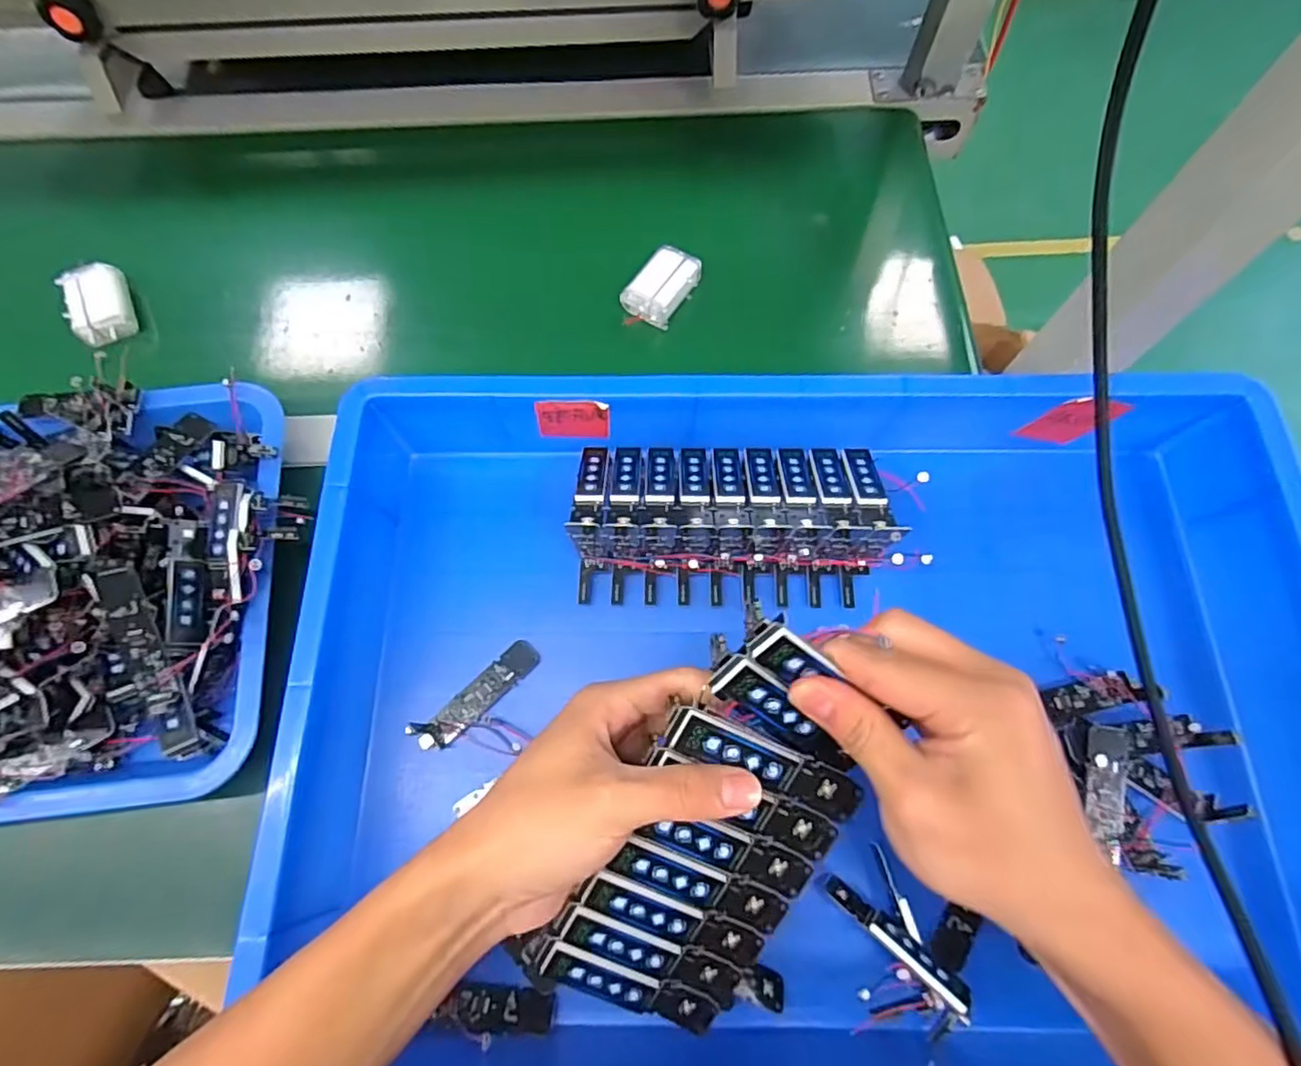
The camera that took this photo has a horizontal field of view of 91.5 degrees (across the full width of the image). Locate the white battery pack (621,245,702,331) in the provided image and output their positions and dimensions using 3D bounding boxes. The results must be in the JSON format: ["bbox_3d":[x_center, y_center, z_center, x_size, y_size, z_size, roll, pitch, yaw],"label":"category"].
[{"bbox_3d":[0.009,-0.188,0.483,0.042,0.016,0.060,32,73,12],"label":"white battery pack"}]

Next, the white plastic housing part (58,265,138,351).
[{"bbox_3d":[-0.421,-0.175,0.484,0.041,0.020,0.065,-25,71,-8],"label":"white plastic housing part"}]

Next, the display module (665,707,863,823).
[{"bbox_3d":[0.048,0.094,0.256,0.089,0.009,0.020,27,99,-11],"label":"display module"}]

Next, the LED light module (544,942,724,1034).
[{"bbox_3d":[-0.008,0.199,0.279,0.080,0.009,0.019,26,89,-10],"label":"LED light module"}]

